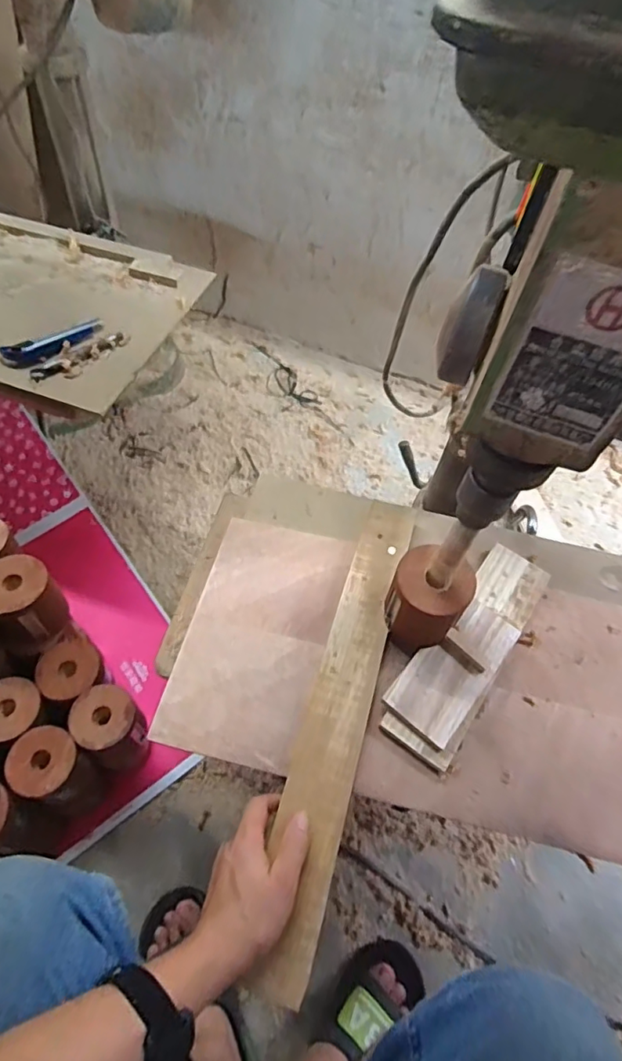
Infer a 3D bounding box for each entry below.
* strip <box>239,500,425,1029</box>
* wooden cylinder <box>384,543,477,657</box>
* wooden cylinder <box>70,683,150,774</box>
[{"bbox_3d":[0.035,0.169,0.552,0.065,0.013,0.485,15,58,5],"label":"strip"},{"bbox_3d":[0.117,0.075,0.564,0.077,0.089,0.083,2,58,-4],"label":"wooden cylinder"},{"bbox_3d":[-0.271,0.284,0.751,0.073,0.197,0.077,2,58,-4],"label":"wooden cylinder"}]

